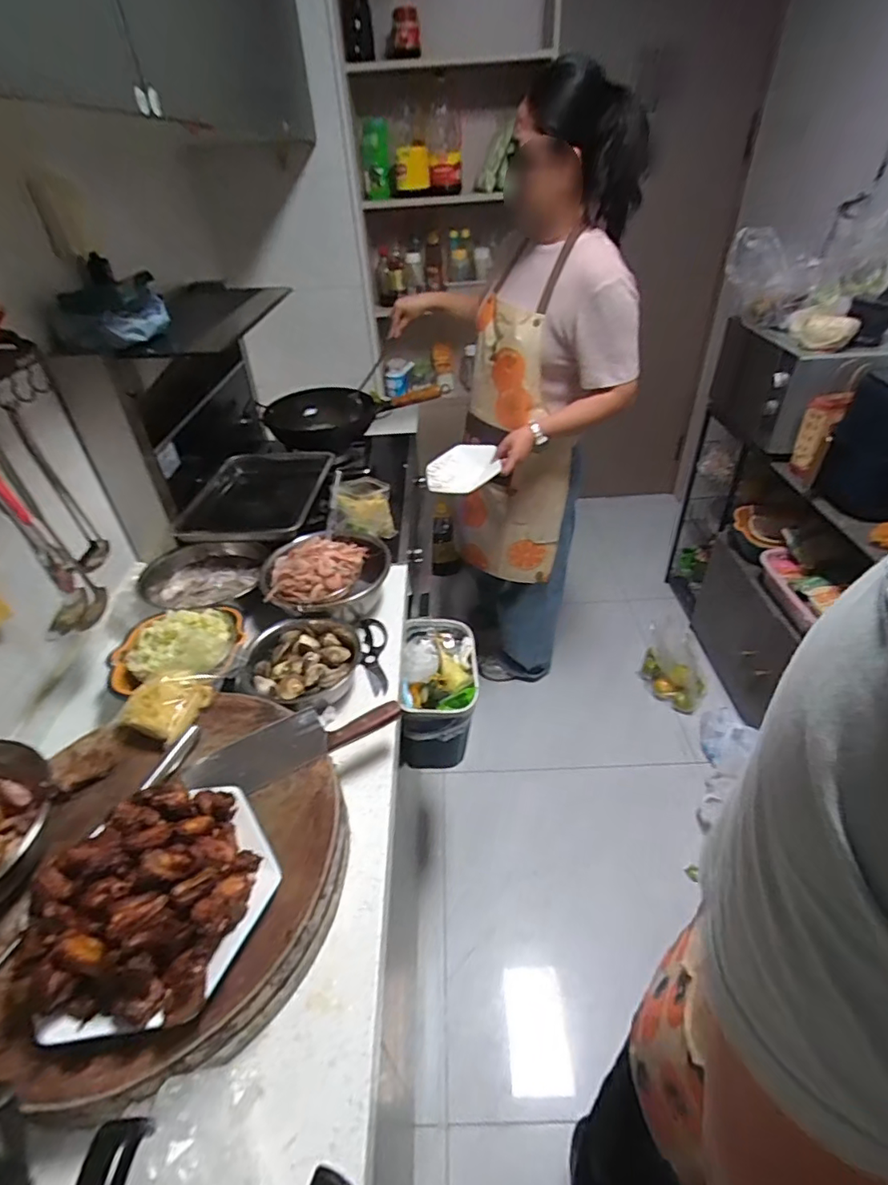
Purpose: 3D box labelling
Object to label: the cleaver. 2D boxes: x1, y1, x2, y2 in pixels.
[{"bbox_3d":[-0.214,0.213,0.777,0.288,0.024,0.097,-26,44,-25],"label":"cleaver"}]

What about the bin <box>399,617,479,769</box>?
[{"bbox_3d":[-0.007,0.214,1.180,0.160,0.224,0.282,-1,39,4],"label":"bin"}]

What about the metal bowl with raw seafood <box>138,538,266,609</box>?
[{"bbox_3d":[-0.515,-0.034,1.144,0.252,0.080,0.193,-11,39,-8],"label":"metal bowl with raw seafood"}]

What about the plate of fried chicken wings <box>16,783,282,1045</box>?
[{"bbox_3d":[-0.315,0.304,0.578,0.229,0.089,0.249,-2,39,2],"label":"plate of fried chicken wings"}]

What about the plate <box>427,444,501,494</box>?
[{"bbox_3d":[0.048,-0.317,1.381,0.194,0.047,0.176,-11,39,5],"label":"plate"}]

